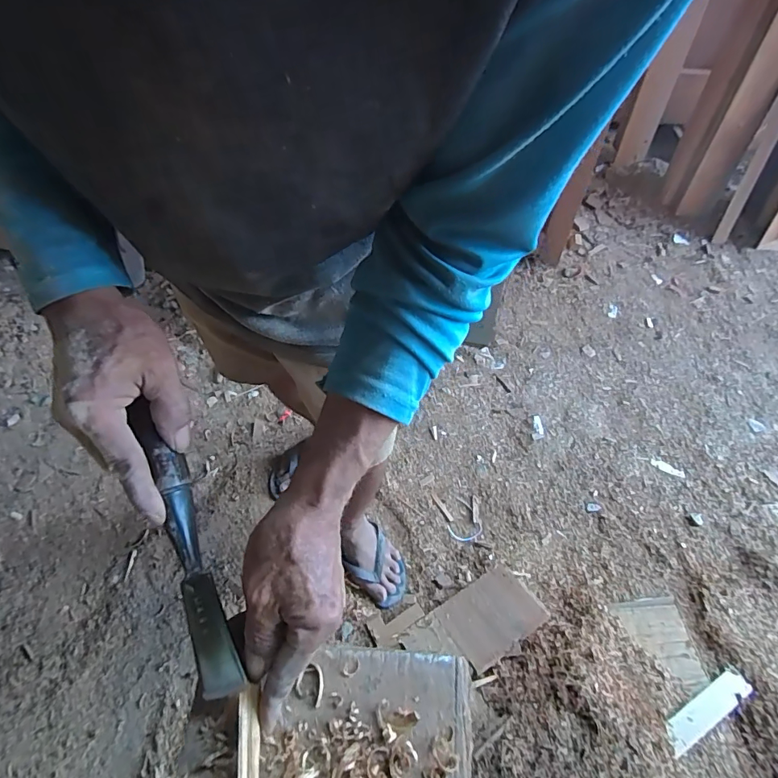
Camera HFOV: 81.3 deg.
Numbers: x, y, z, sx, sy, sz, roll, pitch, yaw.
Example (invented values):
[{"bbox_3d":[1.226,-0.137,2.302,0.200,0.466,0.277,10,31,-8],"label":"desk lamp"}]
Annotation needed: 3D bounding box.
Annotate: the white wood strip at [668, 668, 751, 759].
[{"bbox_3d":[0.576,0.584,0.824,0.206,0.014,0.046,-19,59,-21],"label":"white wood strip"}]

